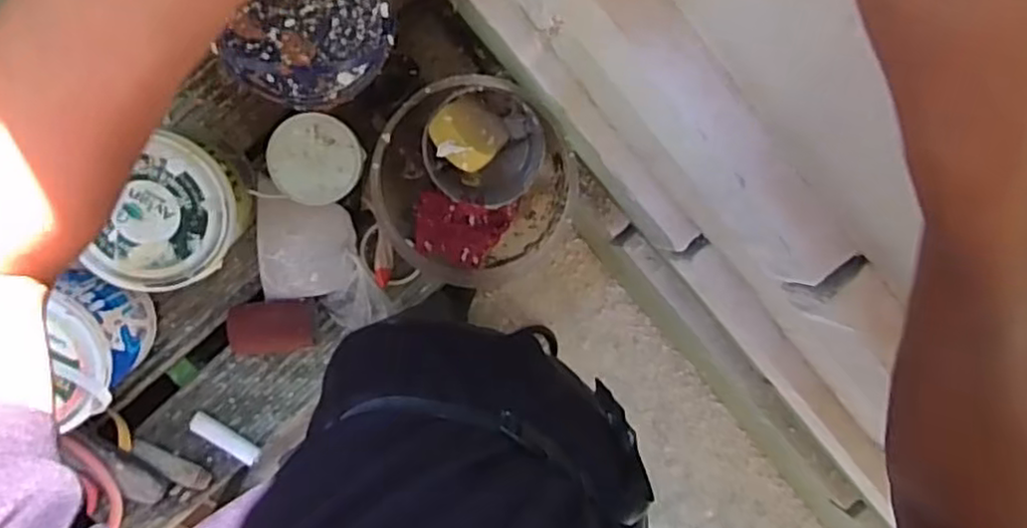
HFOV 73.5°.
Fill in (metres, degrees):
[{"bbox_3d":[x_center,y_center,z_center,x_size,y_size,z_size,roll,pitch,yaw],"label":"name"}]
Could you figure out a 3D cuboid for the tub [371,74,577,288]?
[{"bbox_3d":[-0.050,-0.107,0.890,0.237,0.200,0.228,-1,96,-7],"label":"tub"}]

